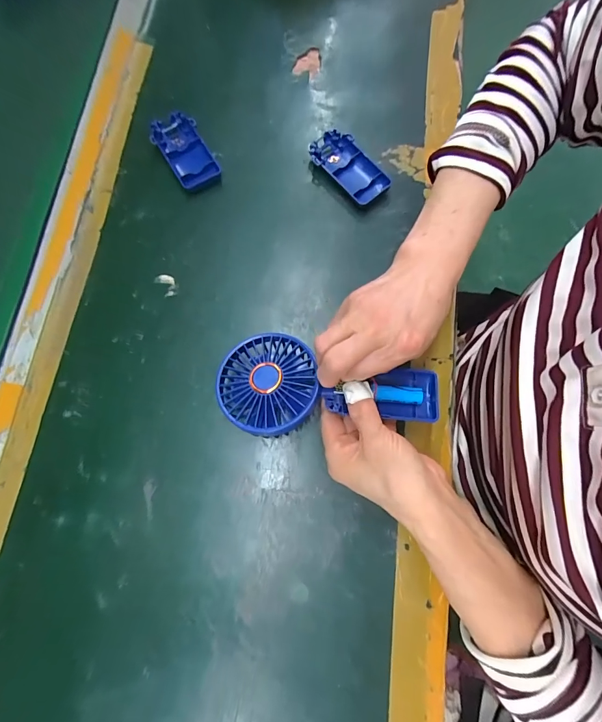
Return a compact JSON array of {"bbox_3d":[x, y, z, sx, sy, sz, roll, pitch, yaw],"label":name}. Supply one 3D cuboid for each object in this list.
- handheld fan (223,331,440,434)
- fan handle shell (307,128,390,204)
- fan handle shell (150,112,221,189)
[{"bbox_3d":[0.024,0.022,0.300,0.182,0.027,0.082,5,77,-4],"label":"handheld fan"},{"bbox_3d":[0.051,-0.207,0.389,0.047,0.014,0.093,-42,80,-9],"label":"fan handle shell"},{"bbox_3d":[-0.126,-0.229,0.395,0.046,0.013,0.091,-30,78,-7],"label":"fan handle shell"}]

